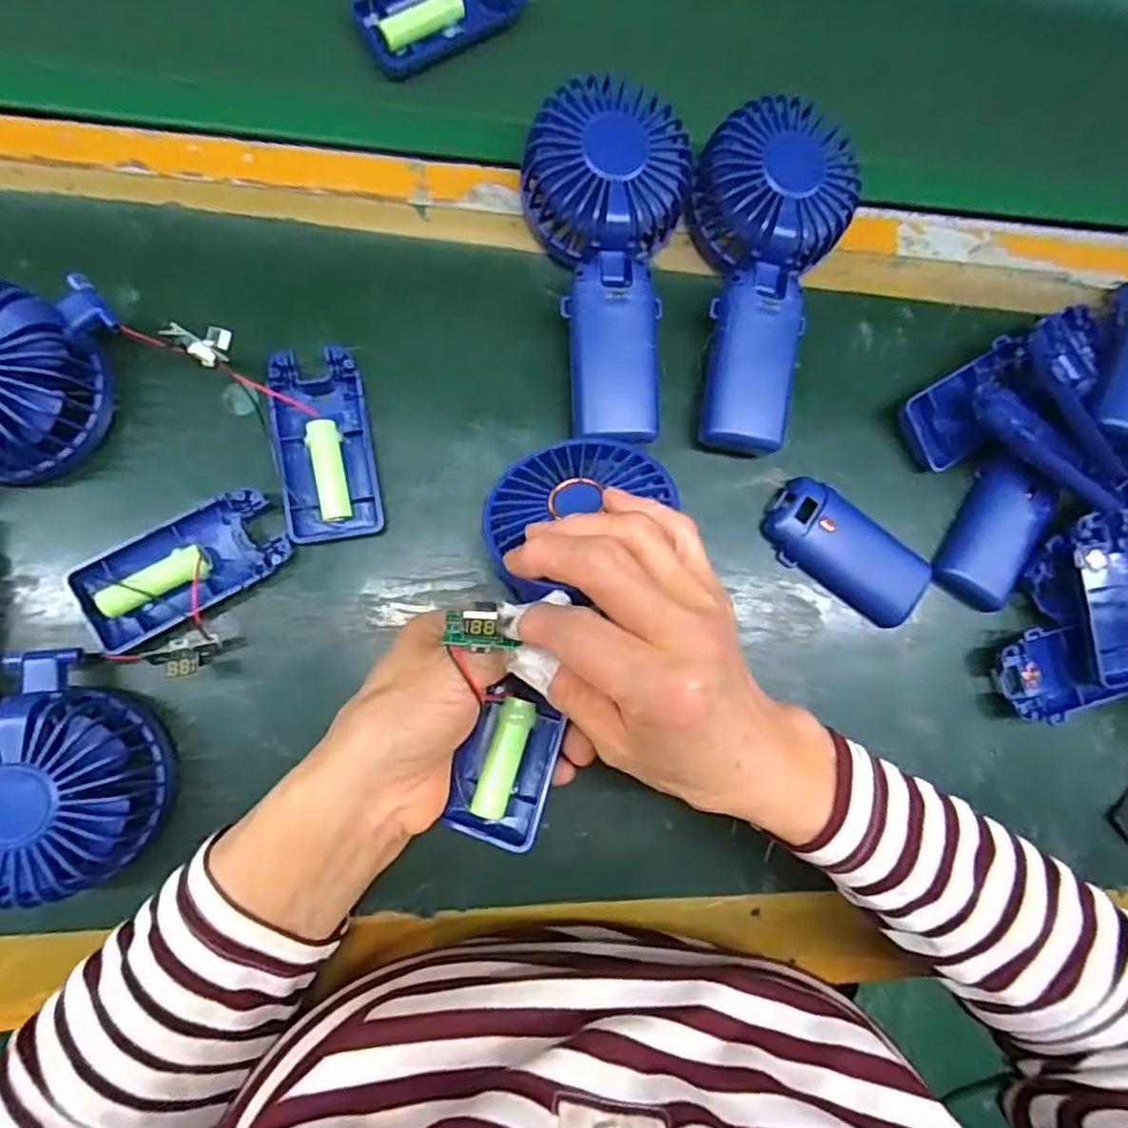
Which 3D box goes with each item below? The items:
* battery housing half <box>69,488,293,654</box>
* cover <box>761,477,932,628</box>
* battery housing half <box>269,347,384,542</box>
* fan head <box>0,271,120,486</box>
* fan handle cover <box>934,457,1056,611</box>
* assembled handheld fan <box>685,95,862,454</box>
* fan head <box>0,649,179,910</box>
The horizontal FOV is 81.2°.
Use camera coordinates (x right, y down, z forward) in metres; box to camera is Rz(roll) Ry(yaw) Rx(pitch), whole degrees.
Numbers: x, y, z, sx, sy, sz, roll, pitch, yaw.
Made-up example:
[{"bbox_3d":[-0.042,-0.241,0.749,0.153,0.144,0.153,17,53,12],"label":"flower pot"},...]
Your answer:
[{"bbox_3d":[-0.178,0.002,0.311,0.091,0.022,0.042,-30,89,-9],"label":"battery housing half"},{"bbox_3d":[0.154,-0.008,0.358,0.091,0.017,0.046,33,81,-4],"label":"cover"},{"bbox_3d":[-0.117,-0.058,0.326,0.044,0.018,0.091,-9,86,-9],"label":"battery housing half"},{"bbox_3d":[-0.248,-0.088,0.293,0.079,0.050,0.094,34,81,-4],"label":"fan head"},{"bbox_3d":[0.243,-0.016,0.372,0.042,0.014,0.082,32,81,-4],"label":"fan handle cover"},{"bbox_3d":[0.104,-0.149,0.348,0.084,0.049,0.178,9,84,-7],"label":"assembled handheld fan"},{"bbox_3d":[-0.212,0.091,0.280,0.082,0.049,0.089,27,82,-5],"label":"fan head"}]

